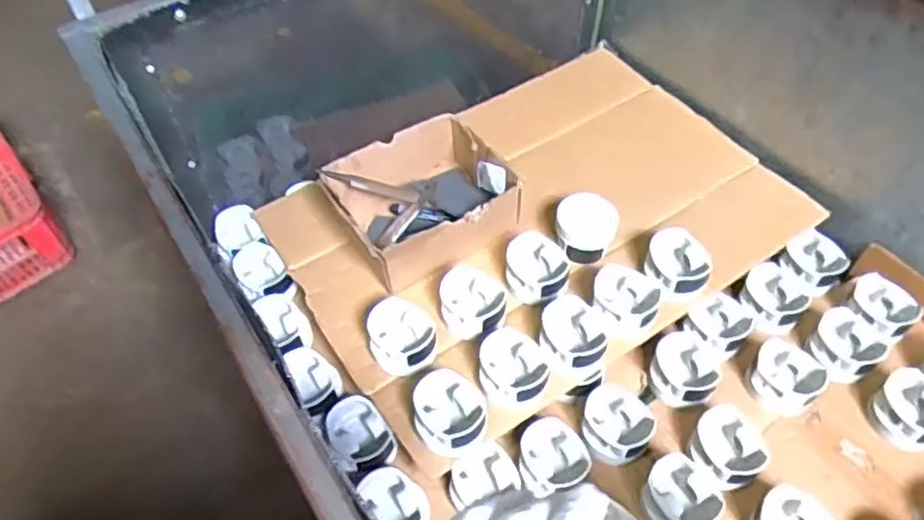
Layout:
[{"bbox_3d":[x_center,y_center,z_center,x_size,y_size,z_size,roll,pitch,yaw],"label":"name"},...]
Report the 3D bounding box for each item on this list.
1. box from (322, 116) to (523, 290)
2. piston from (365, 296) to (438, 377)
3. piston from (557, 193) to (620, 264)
[{"bbox_3d":[-0.052,-0.073,0.877,0.208,0.097,0.172,-26,55,-17],"label":"box"},{"bbox_3d":[-0.069,0.088,0.776,0.074,0.051,0.078,-1,52,2],"label":"piston"},{"bbox_3d":[0.157,-0.041,0.852,0.075,0.057,0.072,-1,52,2],"label":"piston"}]

